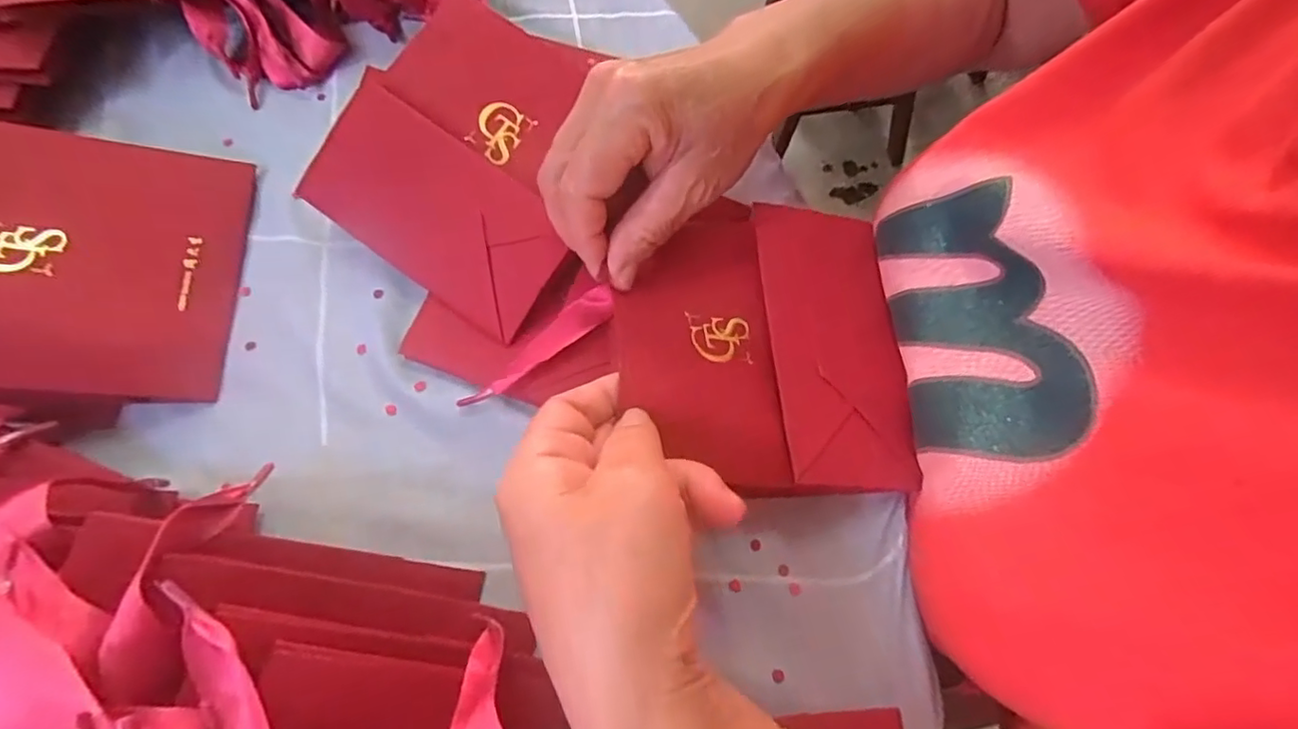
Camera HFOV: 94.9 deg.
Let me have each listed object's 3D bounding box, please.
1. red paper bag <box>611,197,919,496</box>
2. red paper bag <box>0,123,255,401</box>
[{"bbox_3d":[0.051,-0.014,0.270,0.126,0.014,0.140,3,59,-6],"label":"red paper bag"},{"bbox_3d":[-0.291,-0.053,0.293,0.147,0.012,0.138,6,68,-24],"label":"red paper bag"}]

